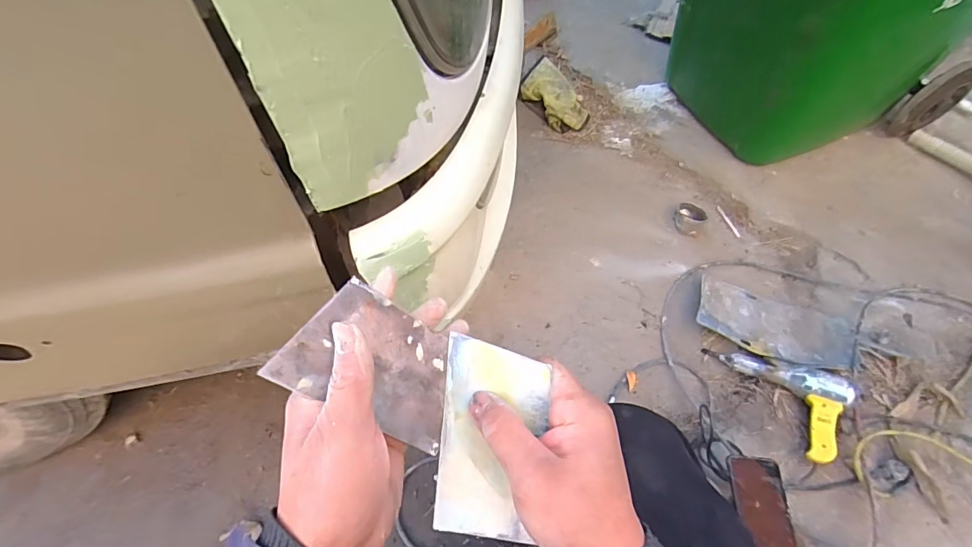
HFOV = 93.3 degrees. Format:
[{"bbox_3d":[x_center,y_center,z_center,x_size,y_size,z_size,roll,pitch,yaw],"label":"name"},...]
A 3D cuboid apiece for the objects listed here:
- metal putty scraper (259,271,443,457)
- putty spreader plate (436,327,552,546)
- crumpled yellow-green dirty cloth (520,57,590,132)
[{"bbox_3d":[-0.065,0.060,0.297,0.004,0.123,0.072,-2,56,52],"label":"metal putty scraper"},{"bbox_3d":[0.003,0.111,0.311,0.070,0.009,0.127,2,83,18],"label":"putty spreader plate"},{"bbox_3d":[0.183,-0.513,1.294,0.136,0.031,0.290,-17,60,-9],"label":"crumpled yellow-green dirty cloth"}]

